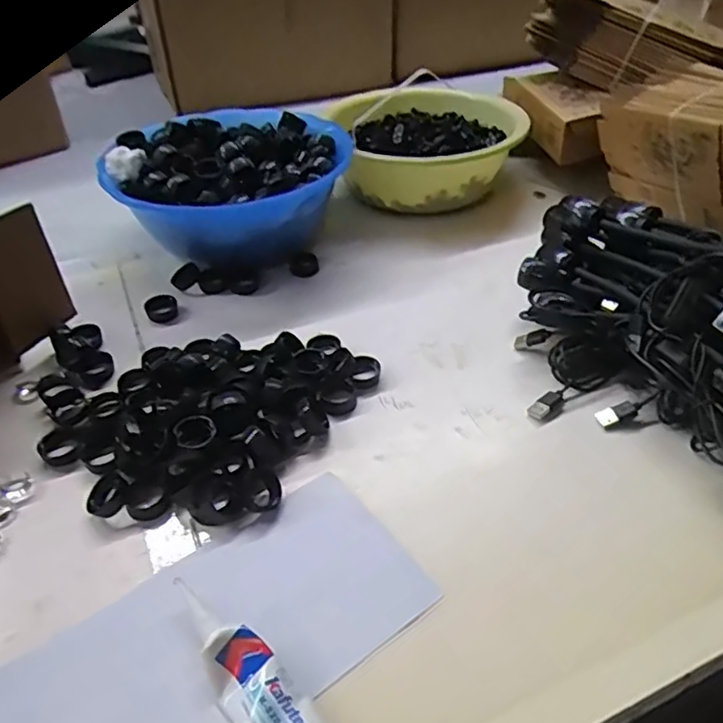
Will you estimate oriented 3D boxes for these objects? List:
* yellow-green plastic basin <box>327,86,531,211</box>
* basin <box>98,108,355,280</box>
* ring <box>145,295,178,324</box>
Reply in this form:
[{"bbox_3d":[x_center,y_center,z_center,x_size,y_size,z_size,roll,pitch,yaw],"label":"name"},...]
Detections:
[{"bbox_3d":[0.074,-0.258,0.759,0.200,0.092,0.228,-10,43,-11],"label":"yellow-green plastic basin"},{"bbox_3d":[-0.135,-0.181,0.662,0.229,0.104,0.229,0,42,0],"label":"basin"},{"bbox_3d":[-0.184,-0.048,0.576,0.027,0.022,0.021,-15,44,-16],"label":"ring"}]

